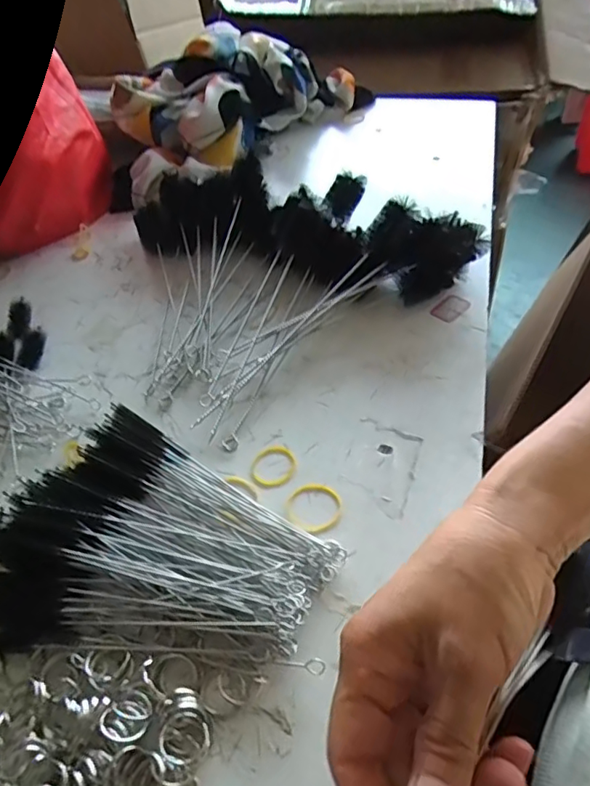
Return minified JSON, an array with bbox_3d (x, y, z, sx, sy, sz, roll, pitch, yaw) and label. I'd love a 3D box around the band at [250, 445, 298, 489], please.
[{"bbox_3d":[-0.016,0.054,0.398,0.033,0.004,0.038,22,55,21],"label":"band"}]

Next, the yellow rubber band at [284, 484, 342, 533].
[{"bbox_3d":[0.013,0.078,0.370,0.038,0.004,0.037,-2,50,3],"label":"yellow rubber band"}]

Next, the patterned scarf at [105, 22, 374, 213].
[{"bbox_3d":[-0.080,-0.402,0.744,0.418,0.098,0.224,-34,55,-22],"label":"patterned scarf"}]

